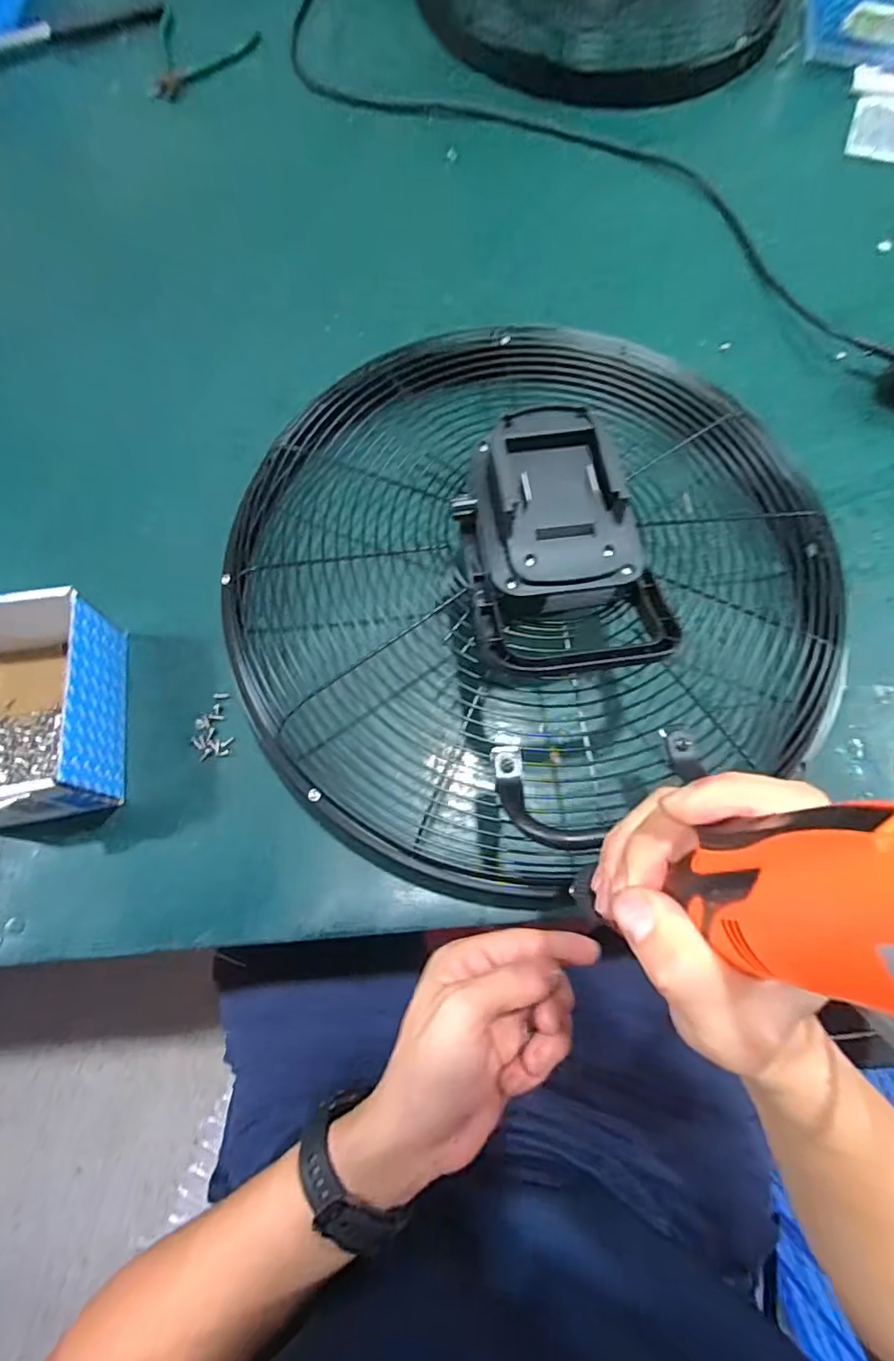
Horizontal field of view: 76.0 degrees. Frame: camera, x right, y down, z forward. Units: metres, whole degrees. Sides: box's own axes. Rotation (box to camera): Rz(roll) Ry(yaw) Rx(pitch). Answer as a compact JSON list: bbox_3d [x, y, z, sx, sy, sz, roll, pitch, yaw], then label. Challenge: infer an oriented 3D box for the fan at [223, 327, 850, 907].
[{"bbox_3d":[0.049,-0.077,0.382,0.395,0.123,0.364,0,74,0],"label":"fan"}]

